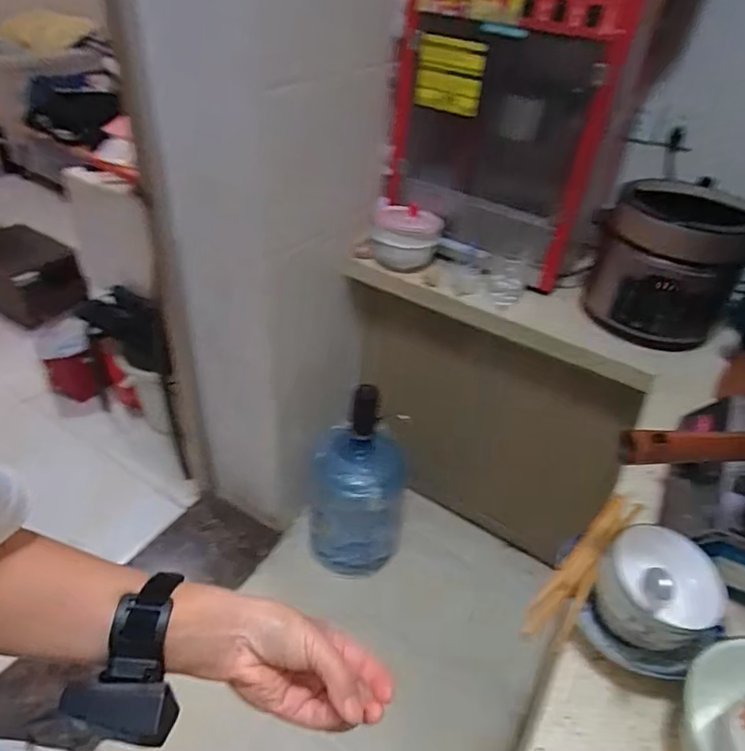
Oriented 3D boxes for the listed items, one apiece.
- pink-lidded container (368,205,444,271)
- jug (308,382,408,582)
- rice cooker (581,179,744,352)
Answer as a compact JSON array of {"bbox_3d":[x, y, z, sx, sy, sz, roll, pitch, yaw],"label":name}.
[{"bbox_3d":[0.072,-0.307,1.259,0.155,0.113,0.139,10,39,5],"label":"pink-lidded container"},{"bbox_3d":[-0.031,0.264,1.442,0.233,0.561,0.249,6,39,0],"label":"jug"},{"bbox_3d":[0.572,-0.220,1.079,0.274,0.265,0.246,30,45,27],"label":"rice cooker"}]

